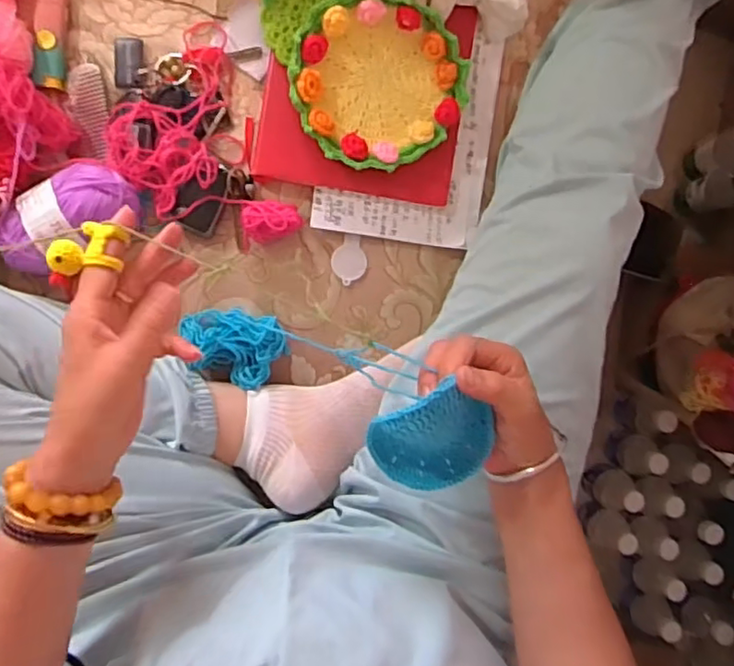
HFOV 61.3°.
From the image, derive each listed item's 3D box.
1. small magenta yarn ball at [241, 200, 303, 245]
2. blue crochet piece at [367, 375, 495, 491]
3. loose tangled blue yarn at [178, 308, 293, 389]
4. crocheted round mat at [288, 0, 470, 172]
[{"bbox_3d":[-0.082,-0.096,0.539,0.048,0.026,0.035,-5,93,-7],"label":"small magenta yarn ball"},{"bbox_3d":[0.044,0.068,0.409,0.077,0.032,0.082,-33,137,-5],"label":"blue crochet piece"},{"bbox_3d":[-0.118,0.012,0.549,0.090,0.032,0.062,15,90,-7],"label":"loose tangled blue yarn"},{"bbox_3d":[0.011,-0.208,0.526,0.144,0.042,0.130,5,95,-1],"label":"crocheted round mat"}]

